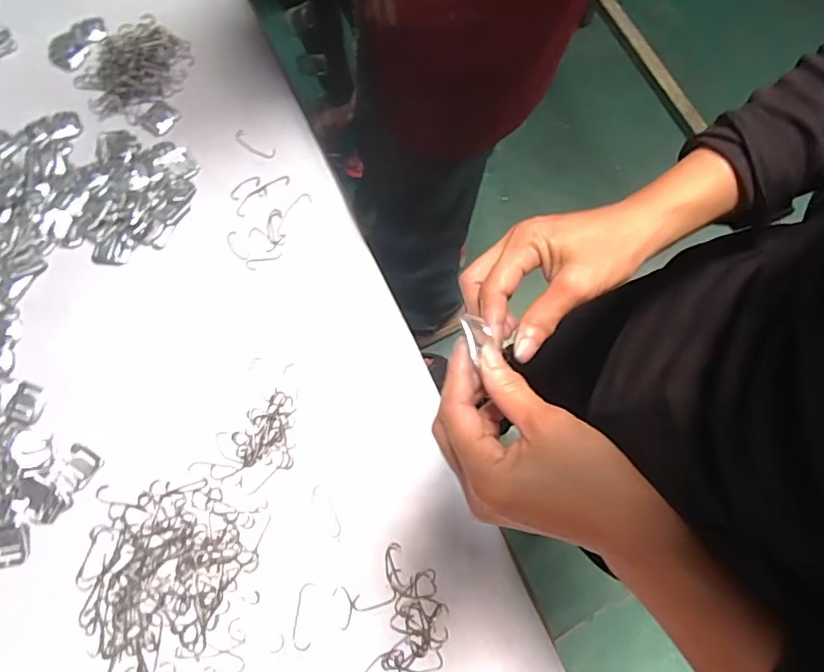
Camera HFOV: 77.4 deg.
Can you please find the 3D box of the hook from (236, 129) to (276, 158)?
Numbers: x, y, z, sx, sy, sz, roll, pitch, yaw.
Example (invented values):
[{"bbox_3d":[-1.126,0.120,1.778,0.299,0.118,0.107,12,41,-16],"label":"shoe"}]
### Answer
[{"bbox_3d":[-0.158,-0.191,0.516,0.047,0.005,0.015,31,76,8],"label":"hook"}]

